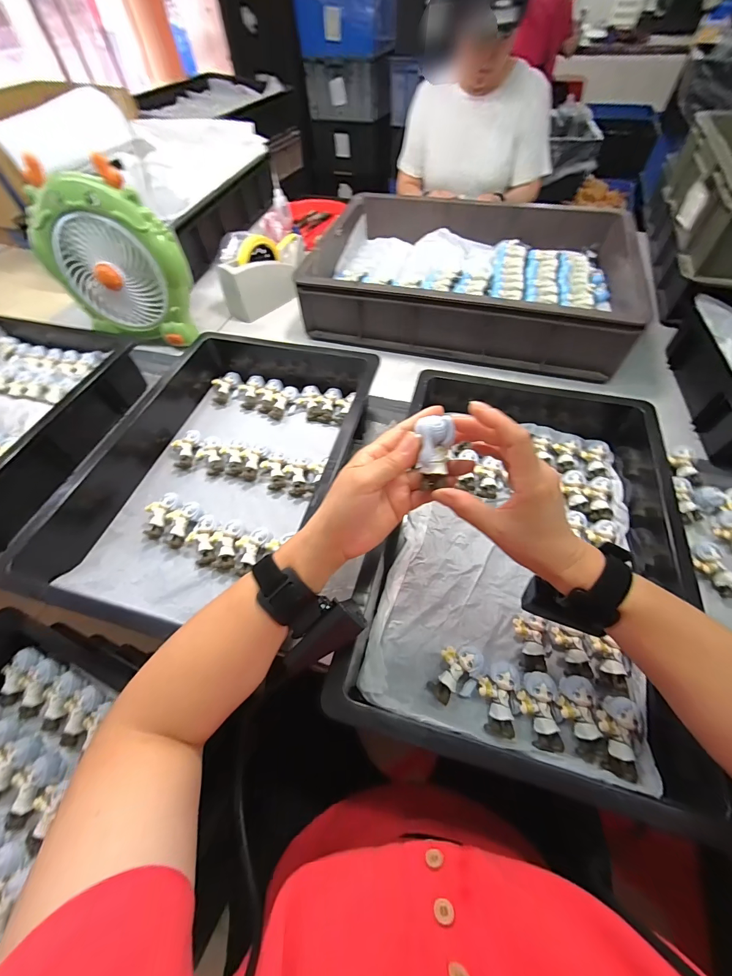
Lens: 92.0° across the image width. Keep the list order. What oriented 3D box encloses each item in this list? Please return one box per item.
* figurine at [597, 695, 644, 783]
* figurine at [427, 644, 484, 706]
[{"bbox_3d":[0.227,0.221,0.316,0.035,0.021,0.060,26,61,18],"label":"figurine"},{"bbox_3d":[0.091,0.185,0.354,0.040,0.027,0.061,24,61,18],"label":"figurine"}]

